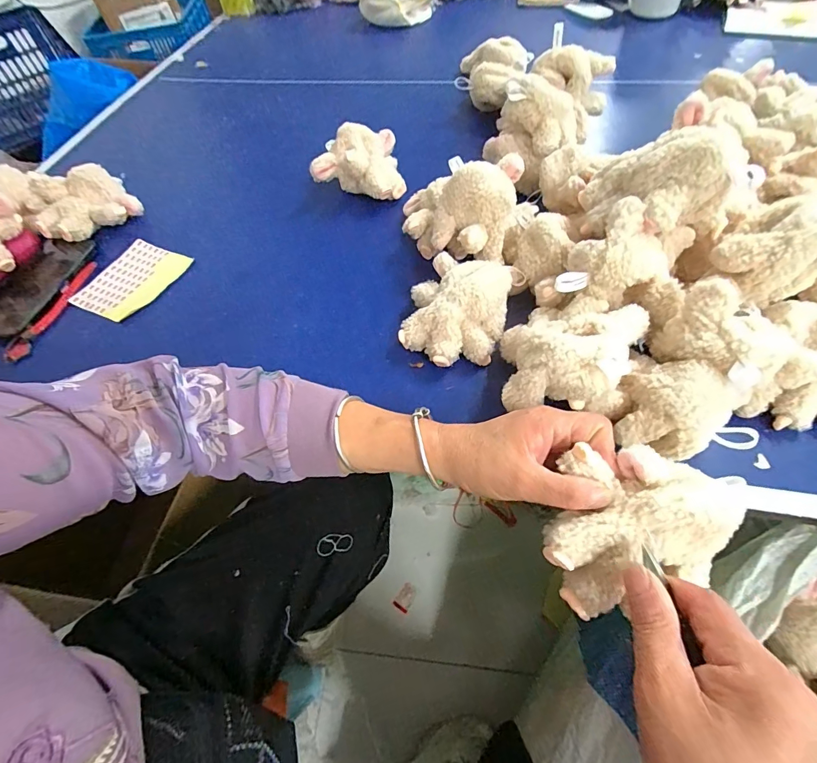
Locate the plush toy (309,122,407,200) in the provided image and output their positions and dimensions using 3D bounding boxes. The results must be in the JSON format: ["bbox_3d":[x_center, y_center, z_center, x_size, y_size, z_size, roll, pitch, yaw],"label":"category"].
[{"bbox_3d":[-0.071,-0.305,0.559,0.117,0.075,0.108,-8,57,-1],"label":"plush toy"}]

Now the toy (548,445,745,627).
[{"bbox_3d":[0.151,0.093,0.258,0.121,0.055,0.094,-13,58,-4],"label":"toy"}]

